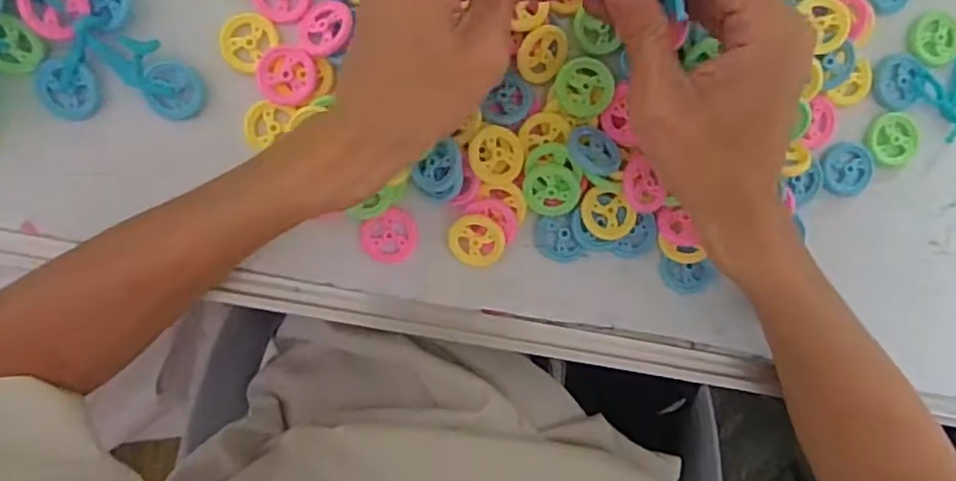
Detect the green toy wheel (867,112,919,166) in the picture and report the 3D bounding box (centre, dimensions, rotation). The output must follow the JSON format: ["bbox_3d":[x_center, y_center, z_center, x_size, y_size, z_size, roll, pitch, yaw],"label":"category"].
[{"bbox_3d":[0.231,-0.056,0.365,0.031,0.004,0.028,21,93,-6],"label":"green toy wheel"}]

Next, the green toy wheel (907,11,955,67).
[{"bbox_3d":[0.253,-0.111,0.366,0.029,0.004,0.029,0,95,-5],"label":"green toy wheel"}]

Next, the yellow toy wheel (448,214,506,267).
[{"bbox_3d":[-0.001,0.000,0.347,0.028,0.005,0.027,0,95,-5],"label":"yellow toy wheel"}]

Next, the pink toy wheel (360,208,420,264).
[{"bbox_3d":[-0.046,-0.002,0.350,0.030,0.008,0.029,0,95,-5],"label":"pink toy wheel"}]

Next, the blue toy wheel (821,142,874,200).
[{"bbox_3d":[0.207,-0.040,0.368,0.030,0.004,0.030,0,95,-5],"label":"blue toy wheel"}]

